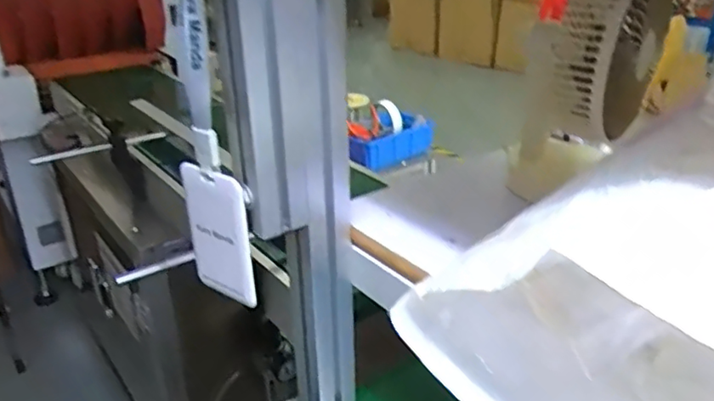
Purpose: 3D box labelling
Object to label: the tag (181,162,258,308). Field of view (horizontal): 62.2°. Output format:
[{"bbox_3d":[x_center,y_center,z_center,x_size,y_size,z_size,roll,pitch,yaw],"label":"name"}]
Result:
[{"bbox_3d":[-0.108,0.028,0.466,0.059,0.111,0.013,17,31,32],"label":"tag"}]

